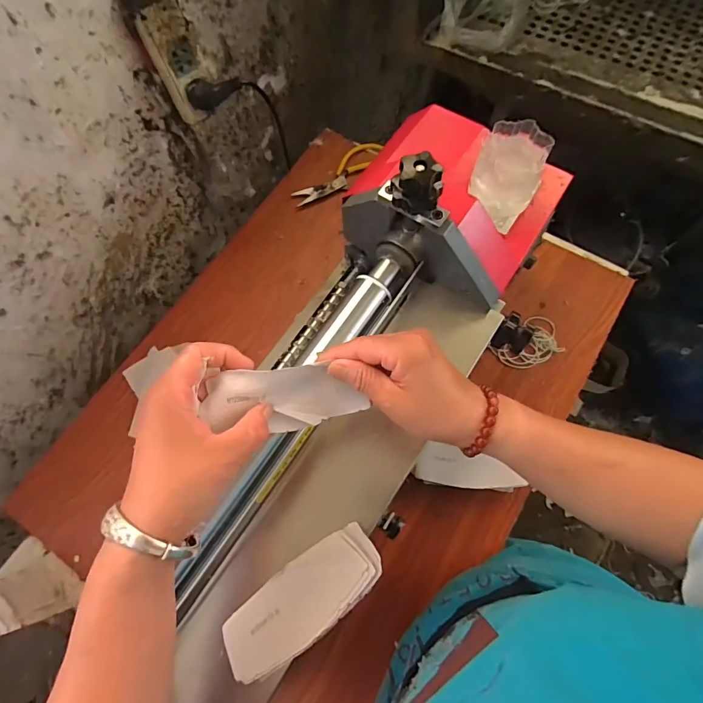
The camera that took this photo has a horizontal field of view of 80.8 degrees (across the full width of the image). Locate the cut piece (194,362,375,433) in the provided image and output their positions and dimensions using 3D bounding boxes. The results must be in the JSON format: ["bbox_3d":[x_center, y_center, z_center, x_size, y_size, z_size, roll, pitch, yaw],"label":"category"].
[{"bbox_3d":[-0.047,0.034,0.309,0.117,0.019,0.045,3,68,-26],"label":"cut piece"}]

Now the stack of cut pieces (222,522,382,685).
[{"bbox_3d":[-0.042,0.216,0.357,0.151,0.016,0.060,-38,73,-10],"label":"stack of cut pieces"}]

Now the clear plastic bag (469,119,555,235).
[{"bbox_3d":[0.176,-0.201,0.470,0.074,0.073,0.078,36,76,14],"label":"clear plastic bag"}]

